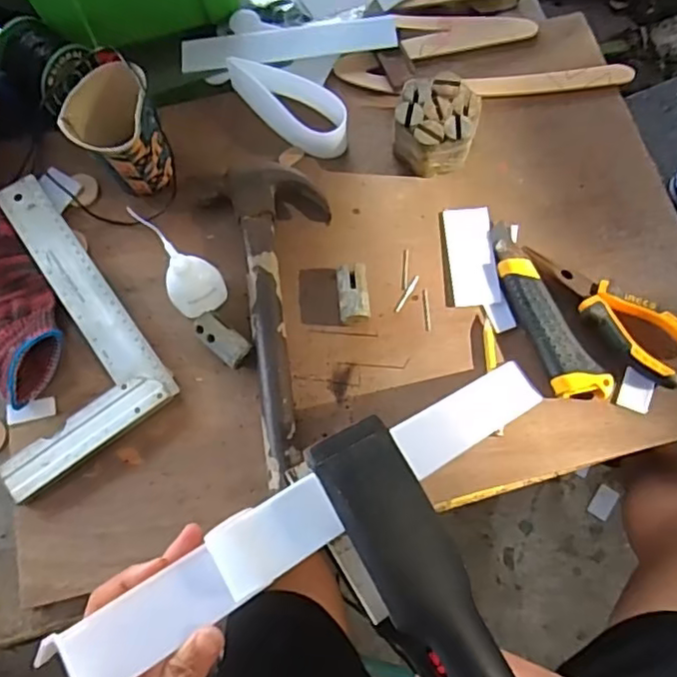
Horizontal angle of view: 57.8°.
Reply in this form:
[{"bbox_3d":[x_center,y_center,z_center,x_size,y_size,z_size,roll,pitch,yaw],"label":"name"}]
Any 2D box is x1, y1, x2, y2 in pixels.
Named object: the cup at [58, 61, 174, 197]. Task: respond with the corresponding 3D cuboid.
[{"bbox_3d":[-0.185,-0.172,0.531,0.071,0.091,0.081,-25,75,-5],"label":"cup"}]

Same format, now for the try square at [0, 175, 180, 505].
[{"bbox_3d":[-0.262,-0.011,0.520,0.147,0.014,0.251,-36,76,-8],"label":"try square"}]

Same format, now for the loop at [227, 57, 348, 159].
[{"bbox_3d":[-0.050,-0.216,0.567,0.131,0.043,0.043,31,78,10],"label":"loop"}]

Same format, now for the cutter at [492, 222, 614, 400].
[{"bbox_3d":[0.166,-0.023,0.509,0.039,0.024,0.168,-25,75,-5],"label":"cutter"}]

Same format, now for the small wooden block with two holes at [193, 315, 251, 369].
[{"bbox_3d":[-0.096,0.003,0.511,0.050,0.023,0.024,38,79,11],"label":"small wooden block with two holes"}]

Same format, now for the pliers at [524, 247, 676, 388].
[{"bbox_3d":[0.221,-0.024,0.504,0.150,0.025,0.045,40,79,12],"label":"pliers"}]

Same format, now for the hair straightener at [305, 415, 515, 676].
[{"bbox_3d":[0.073,0.183,0.327,0.053,0.036,0.298,-28,79,-6],"label":"hair straightener"}]

